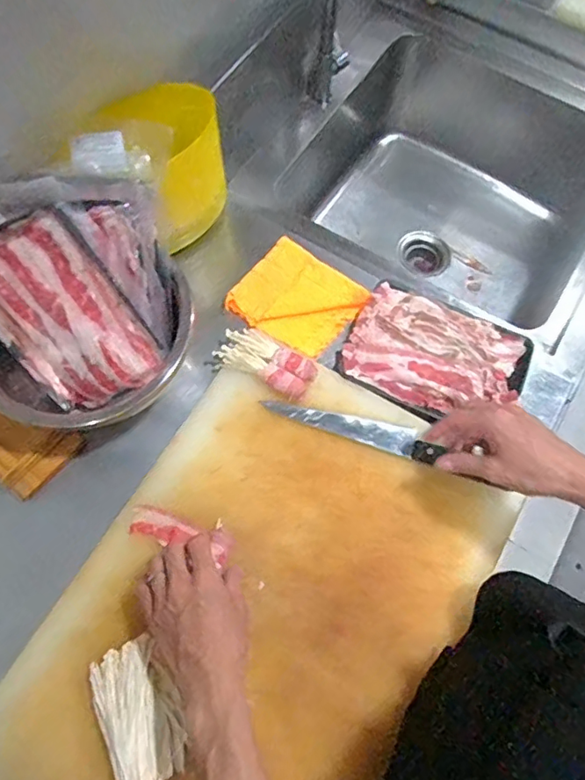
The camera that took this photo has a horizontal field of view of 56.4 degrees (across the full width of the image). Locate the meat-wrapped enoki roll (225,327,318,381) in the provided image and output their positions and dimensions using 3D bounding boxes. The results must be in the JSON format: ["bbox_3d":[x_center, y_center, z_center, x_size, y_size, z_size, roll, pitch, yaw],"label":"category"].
[{"bbox_3d":[-0.024,-0.050,0.691,0.123,0.021,0.034,32,71,12],"label":"meat-wrapped enoki roll"}]

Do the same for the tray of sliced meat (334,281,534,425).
[{"bbox_3d":[0.184,-0.043,0.705,0.221,0.026,0.161,28,71,10],"label":"tray of sliced meat"}]

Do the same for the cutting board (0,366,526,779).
[{"bbox_3d":[-0.037,0.246,0.579,0.378,0.036,0.571,30,71,11],"label":"cutting board"}]

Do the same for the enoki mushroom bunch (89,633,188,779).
[{"bbox_3d":[-0.151,0.316,0.535,0.068,0.035,0.126,-26,71,-11],"label":"enoki mushroom bunch"}]

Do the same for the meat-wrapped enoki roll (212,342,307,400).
[{"bbox_3d":[-0.041,-0.027,0.674,0.121,0.019,0.030,28,70,10],"label":"meat-wrapped enoki roll"}]

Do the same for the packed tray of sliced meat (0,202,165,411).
[{"bbox_3d":[-0.263,-0.078,0.613,0.157,0.216,0.023,-24,29,12],"label":"packed tray of sliced meat"}]

